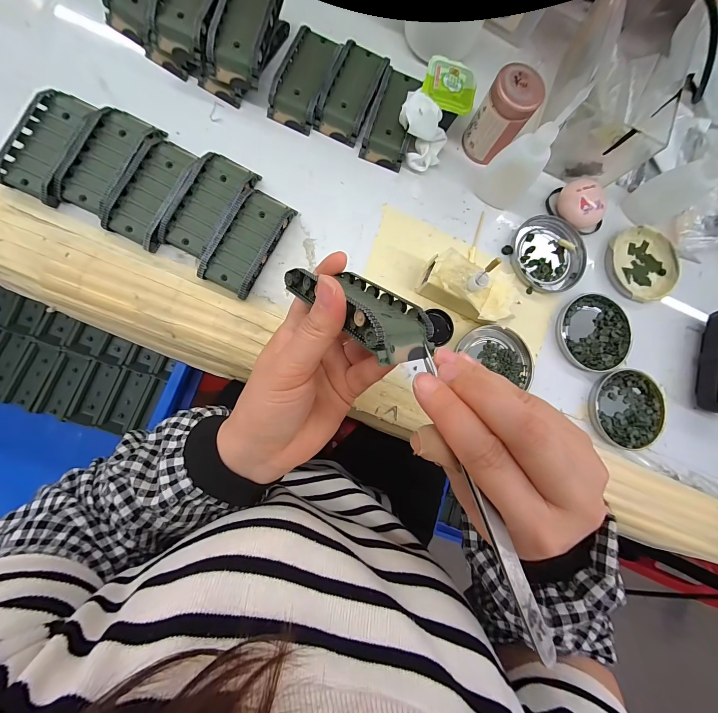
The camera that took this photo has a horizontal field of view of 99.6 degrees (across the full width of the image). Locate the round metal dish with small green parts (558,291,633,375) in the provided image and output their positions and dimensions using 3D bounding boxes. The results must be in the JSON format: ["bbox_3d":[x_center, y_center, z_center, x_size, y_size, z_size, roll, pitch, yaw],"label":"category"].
[{"bbox_3d":[0.240,-0.025,0.310,0.077,0.008,0.078,1,85,-8],"label":"round metal dish with small green parts"}]

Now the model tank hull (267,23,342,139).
[{"bbox_3d":[-0.051,-0.266,0.291,0.043,0.019,0.091,22,82,-5],"label":"model tank hull"}]

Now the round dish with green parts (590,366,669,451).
[{"bbox_3d":[0.272,0.052,0.307,0.075,0.008,0.077,1,85,-8],"label":"round dish with green parts"}]

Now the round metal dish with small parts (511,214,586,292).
[{"bbox_3d":[0.196,-0.106,0.313,0.080,0.007,0.075,1,85,-8],"label":"round metal dish with small parts"}]

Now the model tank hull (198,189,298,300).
[{"bbox_3d":[-0.096,-0.102,0.269,0.042,0.019,0.094,29,82,-4],"label":"model tank hull"}]

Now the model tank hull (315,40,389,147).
[{"bbox_3d":[-0.006,-0.259,0.296,0.044,0.017,0.094,22,82,-5],"label":"model tank hull"}]

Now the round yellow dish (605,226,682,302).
[{"bbox_3d":[0.306,-0.100,0.328,0.077,0.012,0.079,1,85,-8],"label":"round yellow dish"}]

